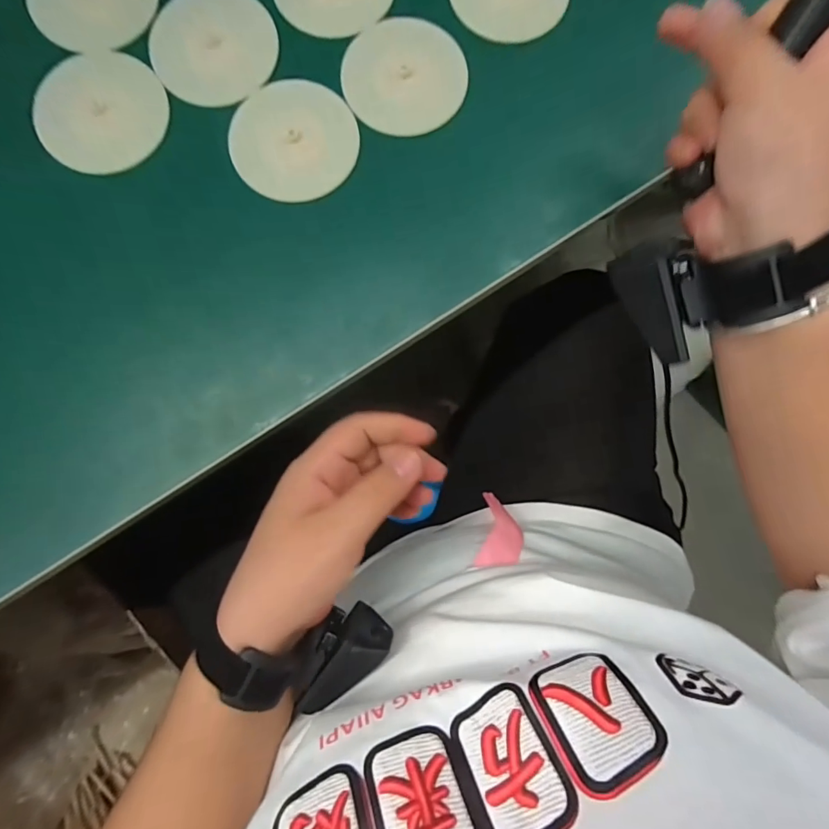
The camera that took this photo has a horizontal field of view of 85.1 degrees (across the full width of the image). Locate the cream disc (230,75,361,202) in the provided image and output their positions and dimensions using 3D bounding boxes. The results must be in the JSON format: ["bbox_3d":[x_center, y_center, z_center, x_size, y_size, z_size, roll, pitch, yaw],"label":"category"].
[{"bbox_3d":[-0.082,-0.187,0.308,0.084,0.009,0.080,0,83,-1],"label":"cream disc"}]

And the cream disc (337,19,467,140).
[{"bbox_3d":[-0.007,-0.237,0.317,0.084,0.008,0.079,0,83,-1],"label":"cream disc"}]

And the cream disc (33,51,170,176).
[{"bbox_3d":[-0.211,-0.203,0.304,0.083,0.005,0.084,0,85,-4],"label":"cream disc"}]

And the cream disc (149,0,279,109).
[{"bbox_3d":[-0.138,-0.255,0.309,0.082,0.005,0.090,0,83,-1],"label":"cream disc"}]

